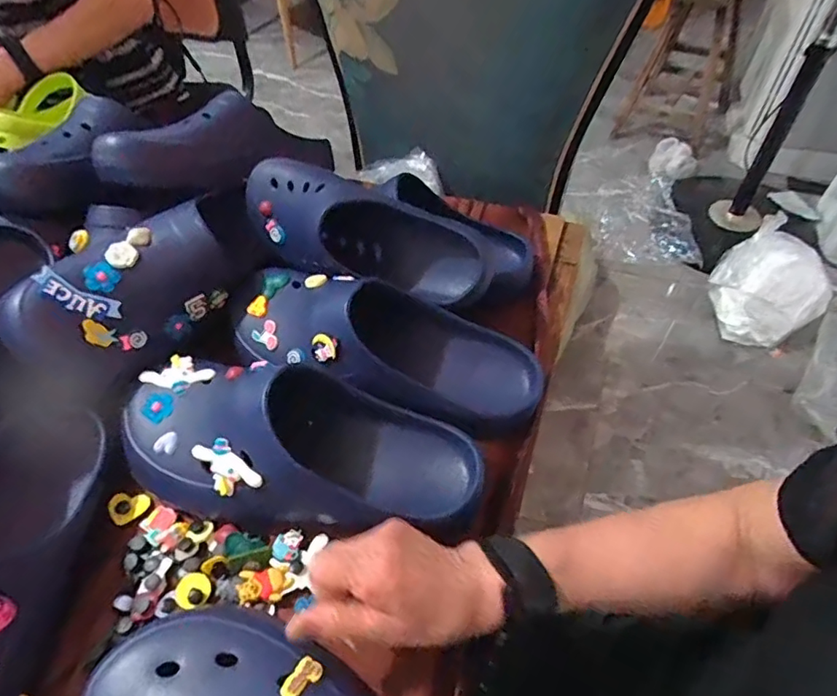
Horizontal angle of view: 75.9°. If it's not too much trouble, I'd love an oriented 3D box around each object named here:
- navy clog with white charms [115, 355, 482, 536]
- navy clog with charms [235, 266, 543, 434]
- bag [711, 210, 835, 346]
[{"bbox_3d":[-0.098,0.079,0.435,0.293,0.089,0.119,7,54,7],"label":"navy clog with white charms"},{"bbox_3d":[-0.036,-0.003,0.486,0.290,0.095,0.101,17,56,14],"label":"navy clog with charms"},{"bbox_3d":[0.795,-0.155,1.244,0.203,0.170,0.268,-11,54,-7],"label":"bag"}]

